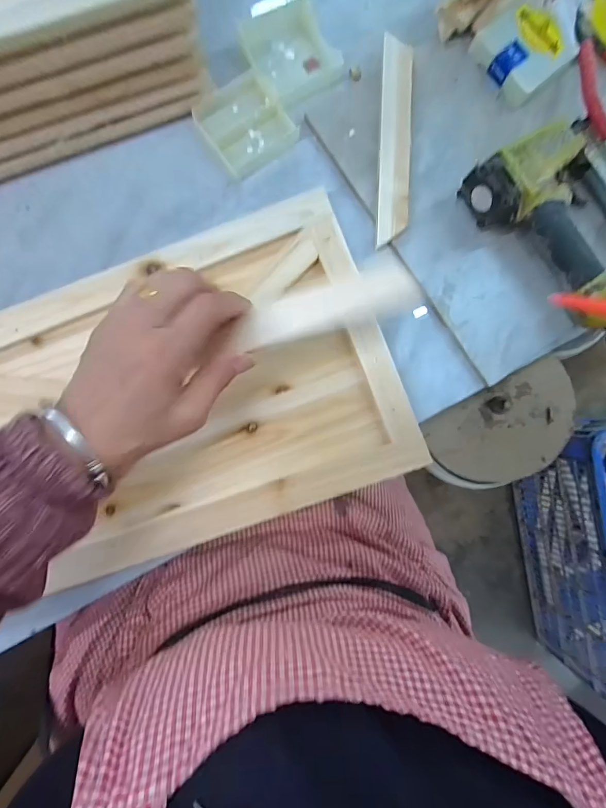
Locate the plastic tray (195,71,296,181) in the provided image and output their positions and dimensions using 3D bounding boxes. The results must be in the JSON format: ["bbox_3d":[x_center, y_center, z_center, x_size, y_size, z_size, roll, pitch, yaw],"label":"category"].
[{"bbox_3d":[-0.052,-0.254,0.359,0.078,0.012,0.073,-37,91,-5],"label":"plastic tray"}]

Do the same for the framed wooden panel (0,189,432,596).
[{"bbox_3d":[-0.133,0.008,0.331,0.427,0.021,0.247,-22,89,-5],"label":"framed wooden panel"}]

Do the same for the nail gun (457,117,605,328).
[{"bbox_3d":[0.243,-0.158,0.347,0.133,0.054,0.181,-39,91,-5],"label":"nail gun"}]

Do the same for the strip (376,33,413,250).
[{"bbox_3d":[0.083,-0.235,0.361,0.030,0.009,0.186,2,88,-4],"label":"strip"}]

